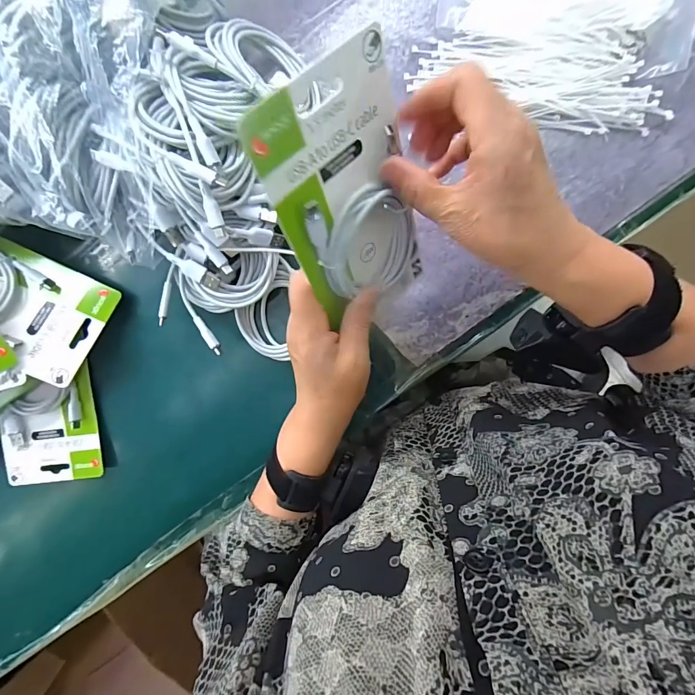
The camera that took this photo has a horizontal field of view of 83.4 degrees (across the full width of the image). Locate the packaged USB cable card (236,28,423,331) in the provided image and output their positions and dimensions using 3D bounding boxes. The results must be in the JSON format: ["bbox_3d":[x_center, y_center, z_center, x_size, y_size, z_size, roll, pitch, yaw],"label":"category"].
[{"bbox_3d":[0.010,-0.081,0.253,0.018,0.176,0.098,33,71,34],"label":"packaged USB cable card"}]

